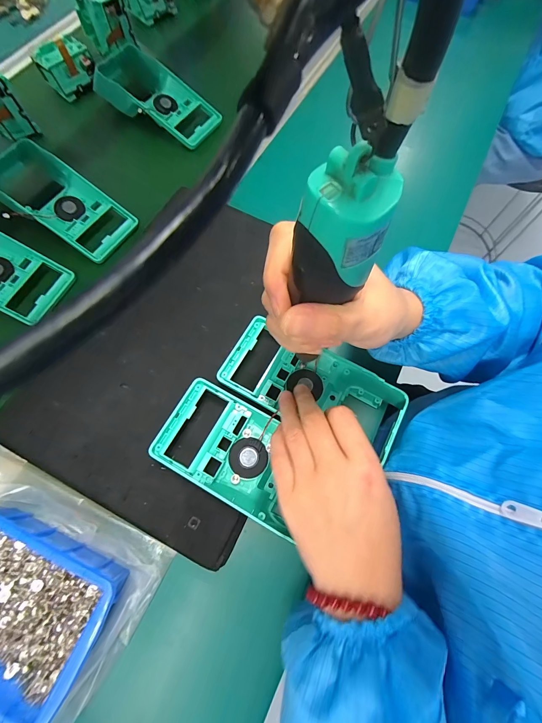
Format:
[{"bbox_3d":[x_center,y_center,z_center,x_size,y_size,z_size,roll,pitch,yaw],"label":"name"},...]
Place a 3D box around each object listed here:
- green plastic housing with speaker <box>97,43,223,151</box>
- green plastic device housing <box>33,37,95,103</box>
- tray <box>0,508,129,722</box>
[{"bbox_3d":[-0.181,-0.402,0.471,0.207,0.062,0.091,33,70,11],"label":"green plastic housing with speaker"},{"bbox_3d":[-0.317,-0.457,0.484,0.080,0.059,0.062,-28,71,-12],"label":"green plastic device housing"},{"bbox_3d":[-0.203,0.186,0.238,0.144,0.039,0.100,20,68,7],"label":"tray"}]

